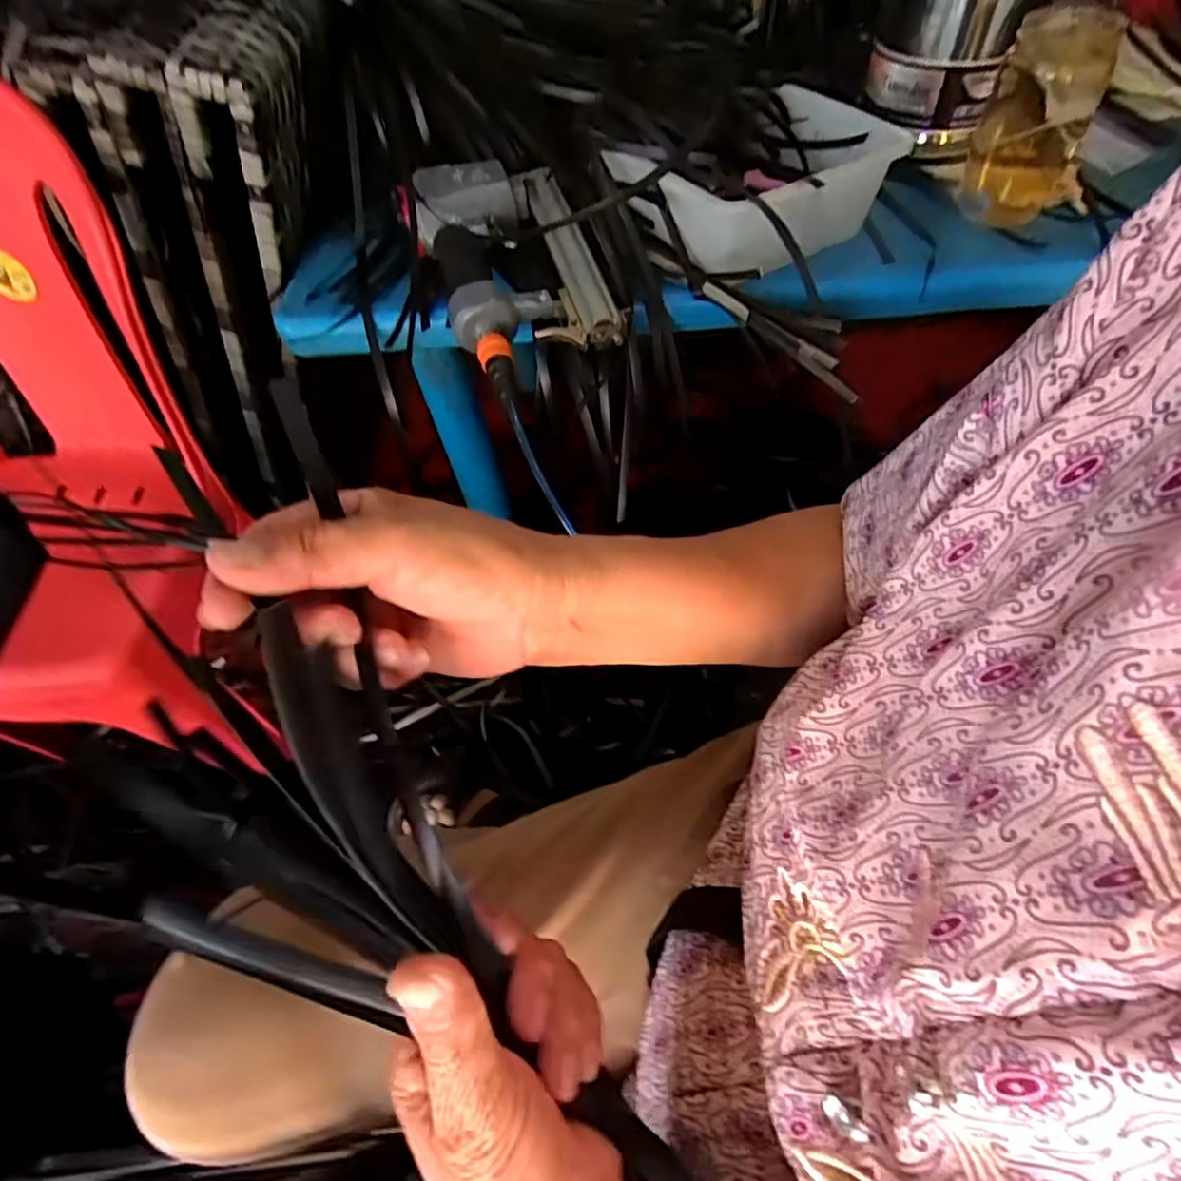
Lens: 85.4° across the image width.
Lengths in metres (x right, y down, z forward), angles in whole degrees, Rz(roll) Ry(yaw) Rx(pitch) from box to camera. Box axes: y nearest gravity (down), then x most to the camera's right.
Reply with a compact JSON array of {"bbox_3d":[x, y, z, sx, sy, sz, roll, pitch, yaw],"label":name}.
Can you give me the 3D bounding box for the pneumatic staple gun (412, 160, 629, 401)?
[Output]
[{"bbox_3d":[-0.065,-0.281,0.550,0.133,0.061,0.244,-19,57,-9],"label":"pneumatic staple gun"}]

